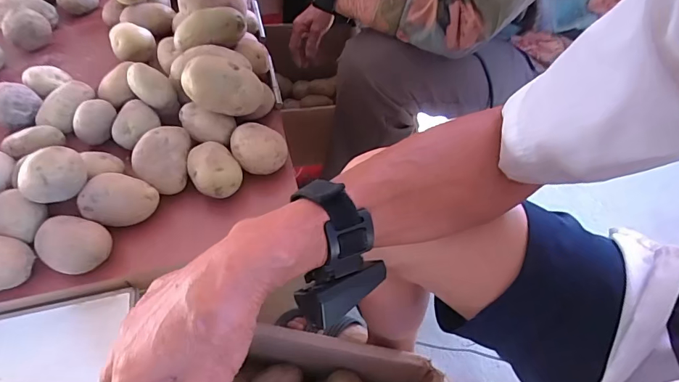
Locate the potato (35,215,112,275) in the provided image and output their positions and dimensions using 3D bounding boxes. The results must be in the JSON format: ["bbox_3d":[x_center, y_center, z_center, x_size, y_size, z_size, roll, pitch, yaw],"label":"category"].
[{"bbox_3d":[-0.260,0.054,0.417,0.061,0.044,0.055,32,58,19],"label":"potato"}]

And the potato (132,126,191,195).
[{"bbox_3d":[-0.198,-0.034,0.478,0.055,0.047,0.071,-2,53,-6],"label":"potato"}]

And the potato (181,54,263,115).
[{"bbox_3d":[-0.133,-0.115,0.486,0.080,0.067,0.050,4,53,-1],"label":"potato"}]

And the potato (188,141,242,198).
[{"bbox_3d":[-0.139,-0.020,0.475,0.052,0.042,0.064,-24,58,-20],"label":"potato"}]

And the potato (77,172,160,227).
[{"bbox_3d":[-0.229,0.011,0.447,0.072,0.045,0.044,-5,54,-7],"label":"potato"}]

